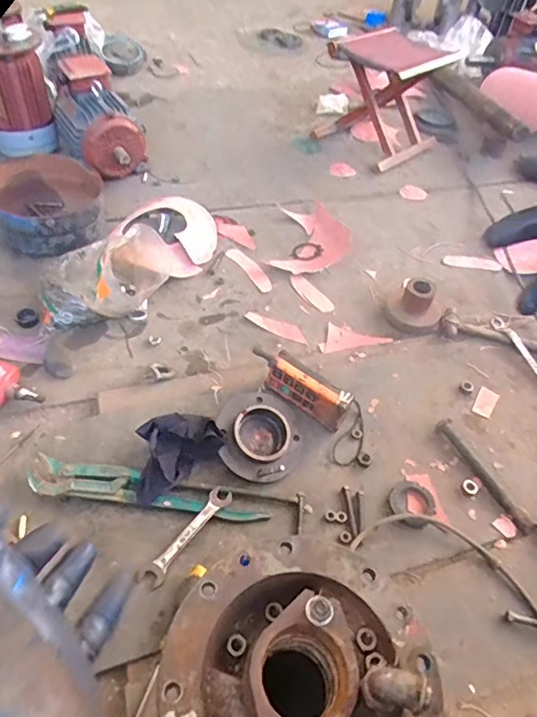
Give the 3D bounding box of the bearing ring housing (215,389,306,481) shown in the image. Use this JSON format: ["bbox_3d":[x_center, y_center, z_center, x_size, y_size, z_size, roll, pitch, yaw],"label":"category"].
[{"bbox_3d":[-0.008,0.125,0.886,0.161,0.037,0.161,10,61,-18],"label":"bearing ring housing"}]

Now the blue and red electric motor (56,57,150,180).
[{"bbox_3d":[-0.448,-0.620,1.335,0.170,0.200,0.251,-25,56,-25],"label":"blue and red electric motor"}]

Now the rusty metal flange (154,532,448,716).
[{"bbox_3d":[0.029,0.279,0.456,0.234,0.100,0.230,-9,50,-14],"label":"rusty metal flange"}]

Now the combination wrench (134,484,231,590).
[{"bbox_3d":[-0.122,0.263,0.780,0.038,0.008,0.176,32,53,20],"label":"combination wrench"}]

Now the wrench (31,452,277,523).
[{"bbox_3d":[-0.191,0.211,0.820,0.376,0.023,0.063,10,49,3],"label":"wrench"}]

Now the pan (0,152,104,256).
[{"bbox_3d":[-0.507,-0.345,1.200,0.261,0.122,0.252,3,49,-4],"label":"pan"}]

